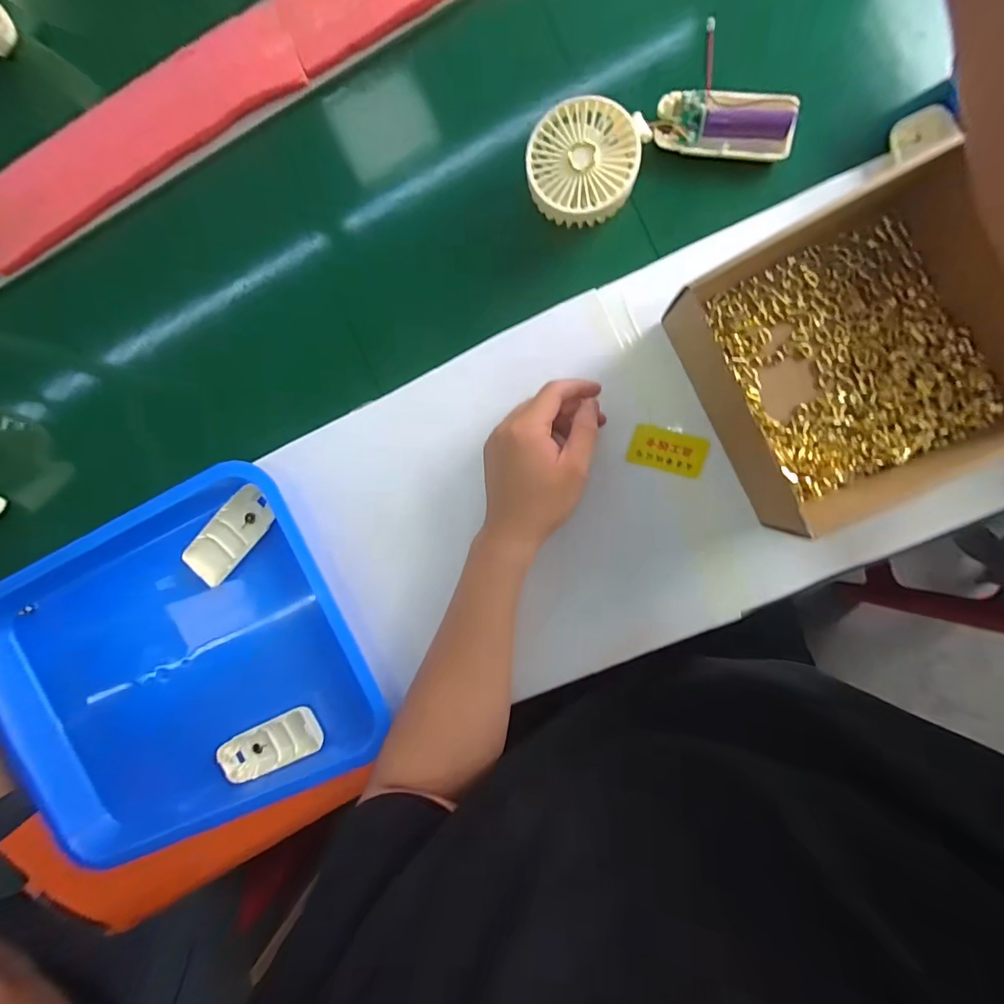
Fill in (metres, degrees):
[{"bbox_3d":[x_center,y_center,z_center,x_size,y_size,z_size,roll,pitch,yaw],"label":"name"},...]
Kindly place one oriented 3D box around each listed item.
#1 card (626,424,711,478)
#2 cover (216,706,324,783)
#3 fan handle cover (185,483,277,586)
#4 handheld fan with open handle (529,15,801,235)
[{"bbox_3d":[0.145,-0.045,0.377,0.065,0.004,0.035,15,96,3],"label":"card"},{"bbox_3d":[-0.229,0.242,0.429,0.105,0.015,0.047,-27,91,9],"label":"cover"},{"bbox_3d":[-0.257,0.030,0.414,0.044,0.019,0.108,42,98,2],"label":"fan handle cover"},{"bbox_3d":[0.123,-0.294,0.349,0.207,0.027,0.086,-18,92,9],"label":"handheld fan with open handle"}]

